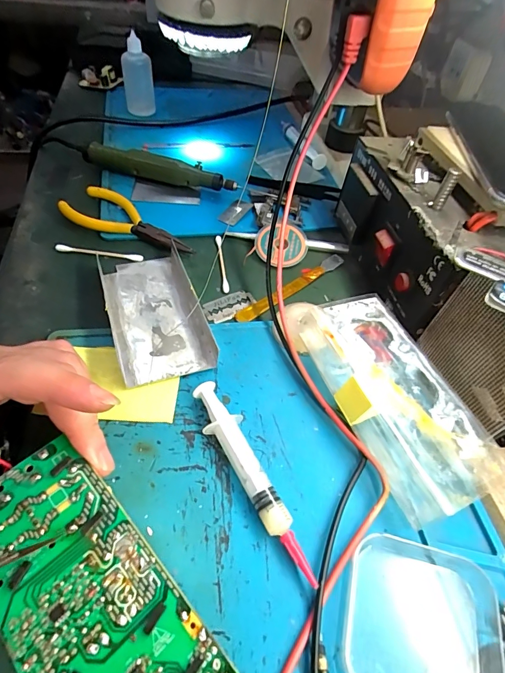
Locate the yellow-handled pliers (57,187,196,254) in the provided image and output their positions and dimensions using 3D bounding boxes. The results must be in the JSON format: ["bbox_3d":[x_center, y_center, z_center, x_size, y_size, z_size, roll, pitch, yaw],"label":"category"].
[{"bbox_3d":[-0.110,-0.099,0.334,0.125,0.013,0.048,28,53,17],"label":"yellow-handled pliers"}]

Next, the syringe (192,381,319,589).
[{"bbox_3d":[0.000,0.073,0.205,0.020,0.015,0.113,-27,58,-26],"label":"syringe"}]

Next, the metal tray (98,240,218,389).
[{"bbox_3d":[-0.071,-0.020,0.276,0.065,0.013,0.119,-13,53,-17],"label":"metal tray"}]

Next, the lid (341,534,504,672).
[{"bbox_3d":[0.078,0.130,0.171,0.068,0.009,0.064,15,50,6],"label":"lid"}]

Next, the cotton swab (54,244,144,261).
[{"bbox_3d":[-0.127,-0.070,0.314,0.071,0.005,0.005,7,50,0],"label":"cotton swab"}]

